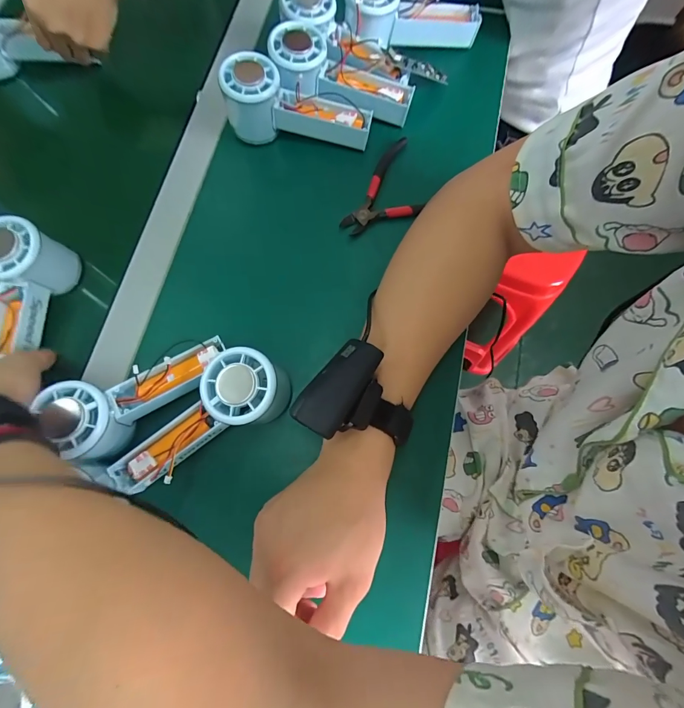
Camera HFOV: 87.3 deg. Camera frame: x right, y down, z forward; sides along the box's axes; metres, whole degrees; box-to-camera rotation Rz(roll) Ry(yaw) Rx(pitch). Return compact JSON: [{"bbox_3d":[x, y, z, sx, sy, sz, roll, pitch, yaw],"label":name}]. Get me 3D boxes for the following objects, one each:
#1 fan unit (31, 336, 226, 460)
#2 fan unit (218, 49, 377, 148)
[{"bbox_3d":[-0.164,0.032,0.295,0.145,0.044,0.058,-31,77,-19],"label":"fan unit"},{"bbox_3d":[-0.047,-0.254,0.369,0.152,0.063,0.056,2,76,2],"label":"fan unit"}]

